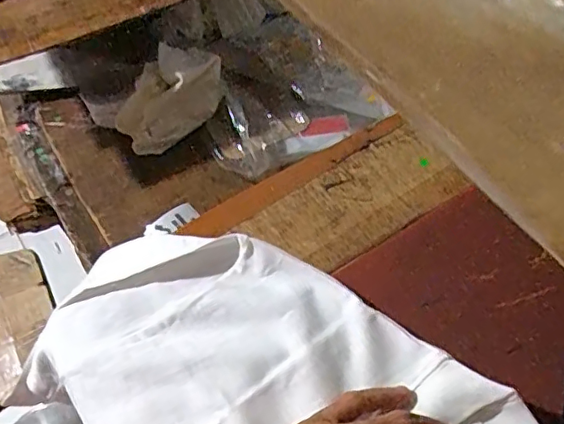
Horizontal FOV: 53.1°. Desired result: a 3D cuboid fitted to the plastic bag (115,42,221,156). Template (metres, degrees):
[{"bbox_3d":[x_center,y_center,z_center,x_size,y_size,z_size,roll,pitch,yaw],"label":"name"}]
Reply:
[{"bbox_3d":[-0.131,-0.130,0.675,0.091,0.139,0.029,28,18,-24],"label":"plastic bag"}]

